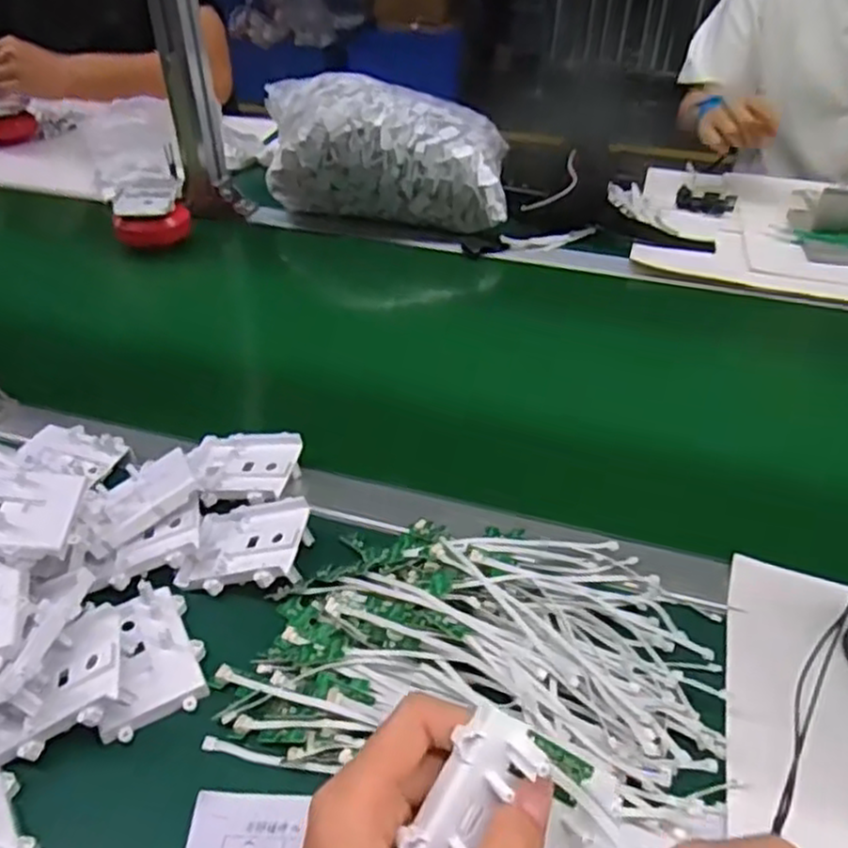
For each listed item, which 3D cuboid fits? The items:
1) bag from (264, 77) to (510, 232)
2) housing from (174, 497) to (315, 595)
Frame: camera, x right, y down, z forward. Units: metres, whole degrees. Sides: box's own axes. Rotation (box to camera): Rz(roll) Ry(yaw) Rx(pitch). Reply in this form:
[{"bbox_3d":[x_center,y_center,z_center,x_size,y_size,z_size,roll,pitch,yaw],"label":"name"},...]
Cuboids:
[{"bbox_3d":[-0.050,-0.347,0.922,0.319,0.134,0.134,8,41,9],"label":"bag"},{"bbox_3d":[-0.121,0.079,0.493,0.081,0.021,0.072,1,40,1],"label":"housing"}]

